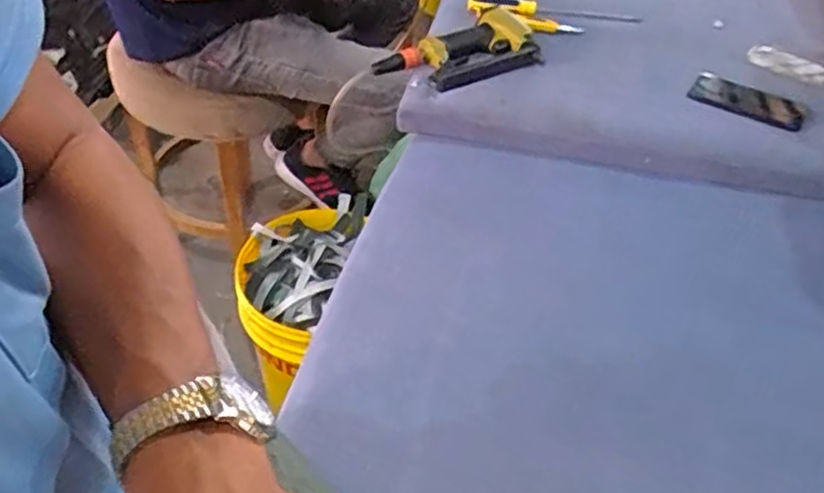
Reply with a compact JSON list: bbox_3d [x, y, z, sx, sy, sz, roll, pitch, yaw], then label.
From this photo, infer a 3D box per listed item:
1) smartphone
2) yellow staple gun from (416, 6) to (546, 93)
[{"bbox_3d":[0.476,-0.207,0.997,0.153,0.013,0.071,23,59,17],"label":"smartphone"},{"bbox_3d":[0.099,-0.301,1.070,0.185,0.045,0.153,-12,45,-14],"label":"yellow staple gun"}]

